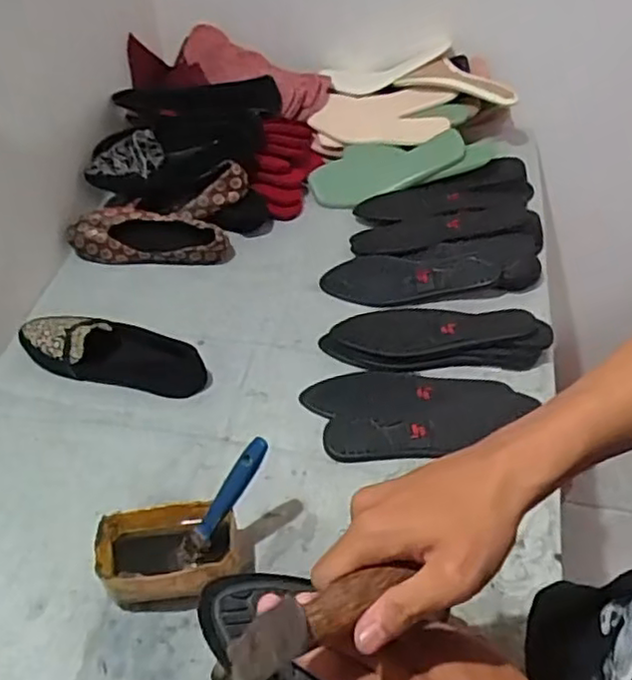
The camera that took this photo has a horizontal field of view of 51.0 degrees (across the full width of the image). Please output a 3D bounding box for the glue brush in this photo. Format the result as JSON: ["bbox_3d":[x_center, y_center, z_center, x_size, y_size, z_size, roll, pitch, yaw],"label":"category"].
[{"bbox_3d":[-0.087,0.152,0.611,0.025,0.011,0.147,43,107,35],"label":"glue brush"}]

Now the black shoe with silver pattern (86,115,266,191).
[{"bbox_3d":[-0.210,-0.283,0.984,0.265,0.059,0.108,-16,89,-4],"label":"black shoe with silver pattern"}]

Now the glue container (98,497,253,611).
[{"bbox_3d":[-0.132,0.201,0.622,0.133,0.067,0.077,-9,47,-4],"label":"glue container"}]

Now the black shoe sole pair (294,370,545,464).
[{"bbox_3d":[0.112,0.076,0.751,0.241,0.019,0.119,-5,47,0],"label":"black shoe sole pair"}]

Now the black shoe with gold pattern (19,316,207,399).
[{"bbox_3d":[-0.250,0.009,0.811,0.248,0.053,0.093,7,48,11],"label":"black shoe with gold pattern"}]

